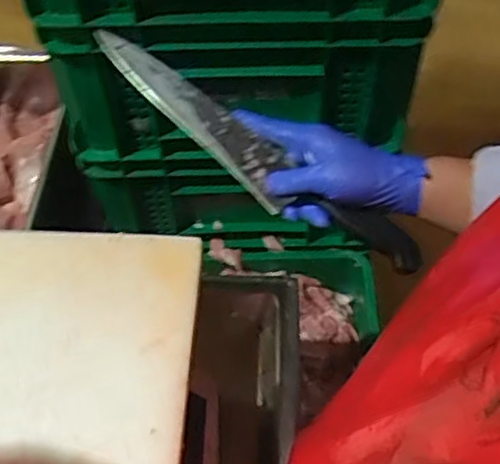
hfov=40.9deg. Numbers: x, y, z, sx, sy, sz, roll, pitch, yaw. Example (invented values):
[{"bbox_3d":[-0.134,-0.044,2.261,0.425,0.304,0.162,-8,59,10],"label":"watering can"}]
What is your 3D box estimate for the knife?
[{"bbox_3d":[-0.002,-0.073,0.613,0.359,0.029,0.050,36,62,7],"label":"knife"}]

